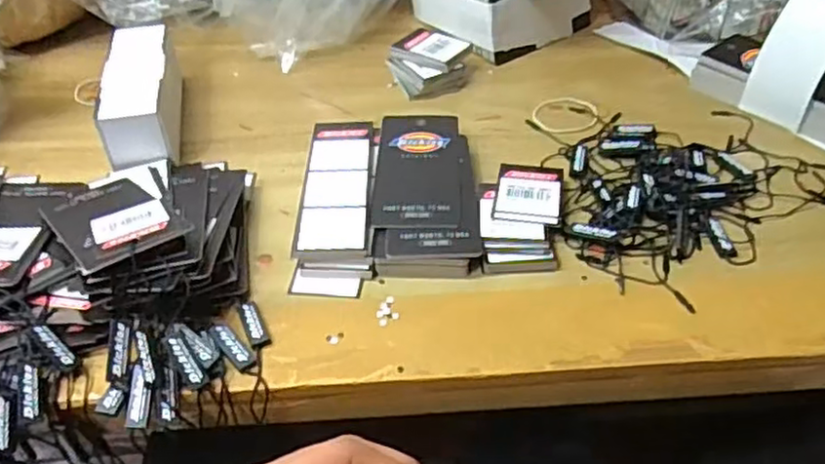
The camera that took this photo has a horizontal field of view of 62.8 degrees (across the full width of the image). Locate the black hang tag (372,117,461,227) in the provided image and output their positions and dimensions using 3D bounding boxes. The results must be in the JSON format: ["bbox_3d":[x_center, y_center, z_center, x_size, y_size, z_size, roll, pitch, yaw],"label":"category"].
[{"bbox_3d":[0.004,-0.039,0.402,0.049,0.004,0.107,0,43,3],"label":"black hang tag"}]

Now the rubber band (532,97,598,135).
[{"bbox_3d":[0.104,-0.081,0.462,0.047,0.004,0.042,-17,45,-15],"label":"rubber band"}]

